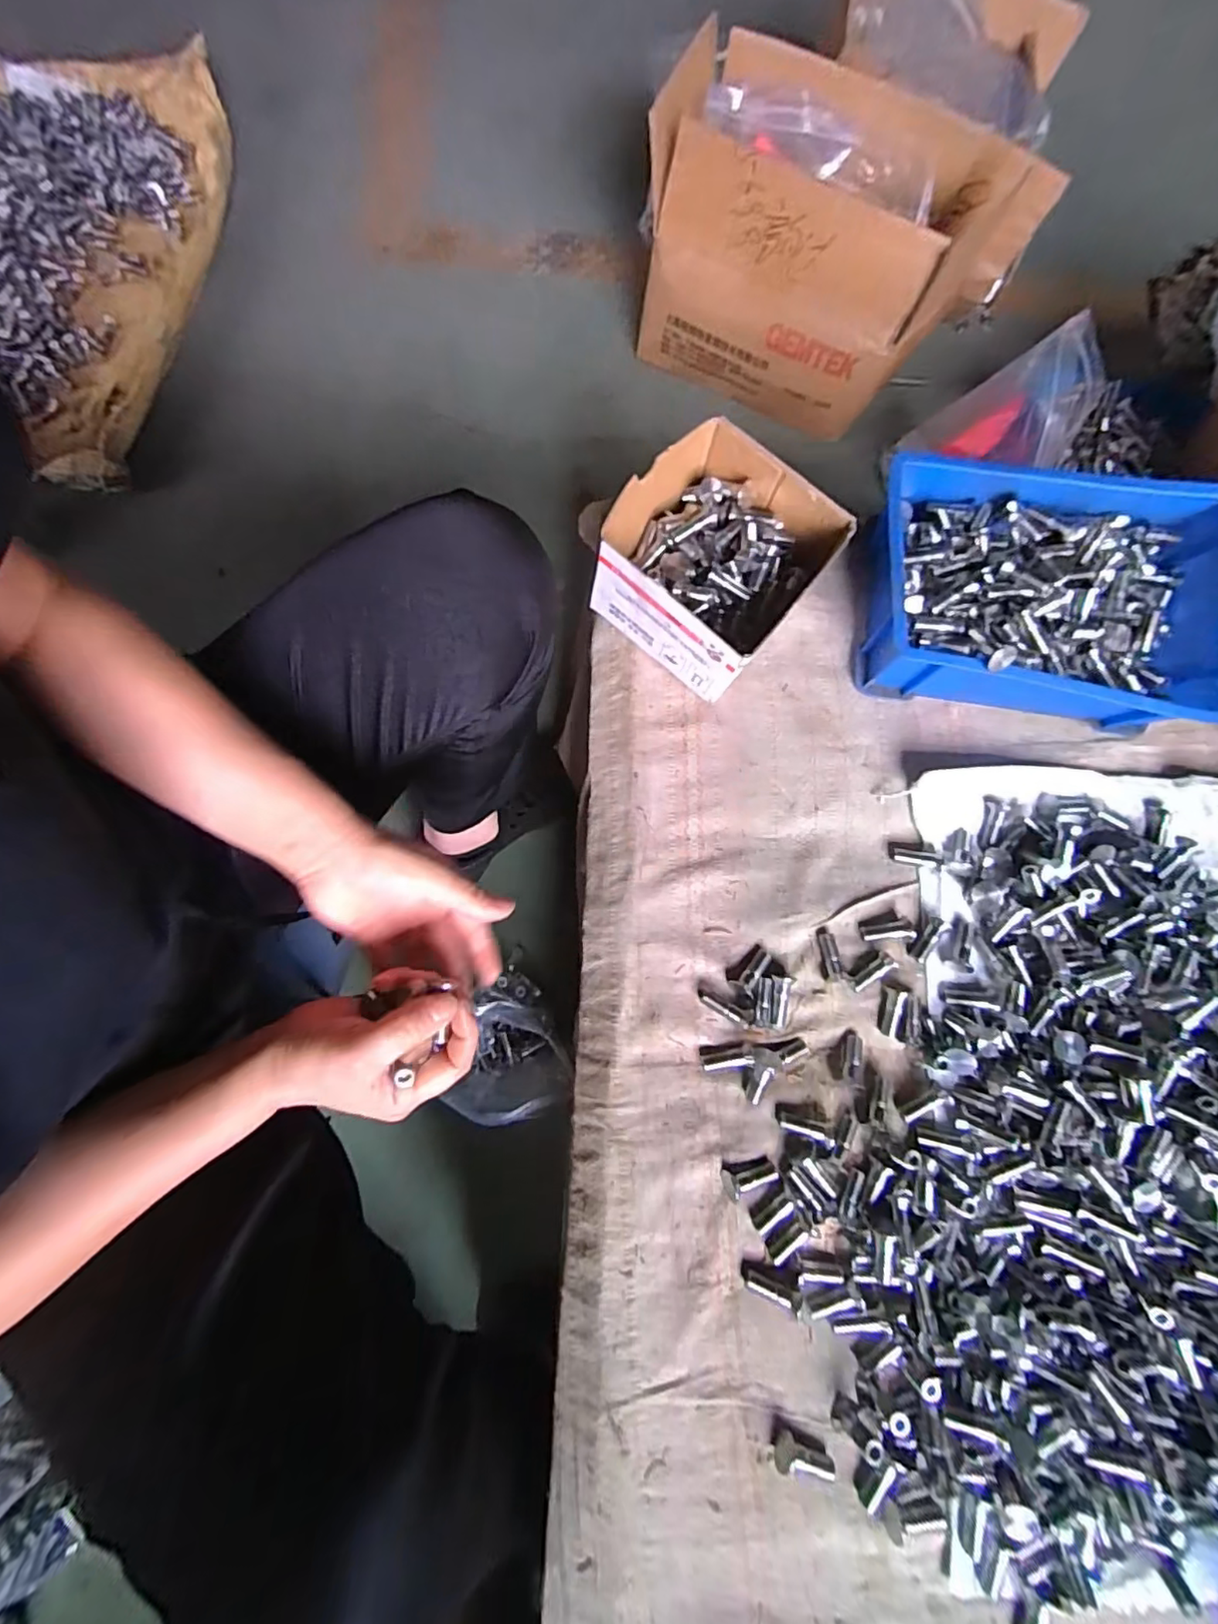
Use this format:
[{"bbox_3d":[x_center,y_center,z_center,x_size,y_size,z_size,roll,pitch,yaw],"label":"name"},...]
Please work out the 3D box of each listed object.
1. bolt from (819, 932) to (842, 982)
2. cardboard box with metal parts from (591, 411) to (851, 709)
[{"bbox_3d":[0.160,0.105,0.438,0.011,0.009,0.033,-5,77,-7],"label":"bolt"},{"bbox_3d":[0.078,-0.188,0.457,0.143,0.074,0.149,42,76,4],"label":"cardboard box with metal parts"}]

